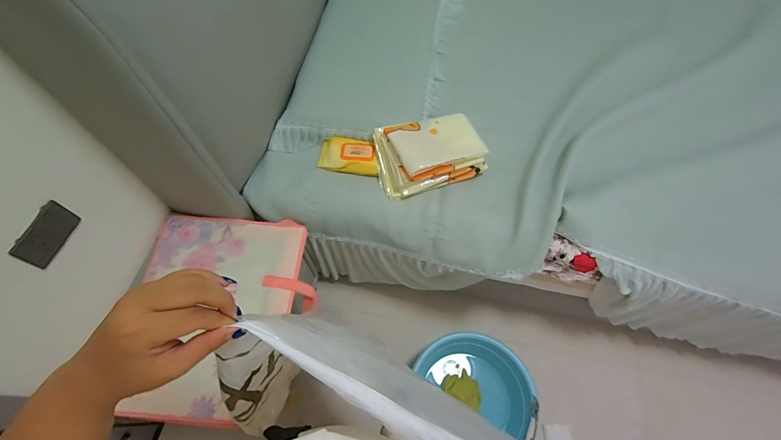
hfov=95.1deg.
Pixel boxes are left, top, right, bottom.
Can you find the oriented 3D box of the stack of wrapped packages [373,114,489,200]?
[{"bbox_3d":[0.111,-0.185,1.031,0.299,0.127,0.186,-15,64,-8],"label":"stack of wrapped packages"}]

